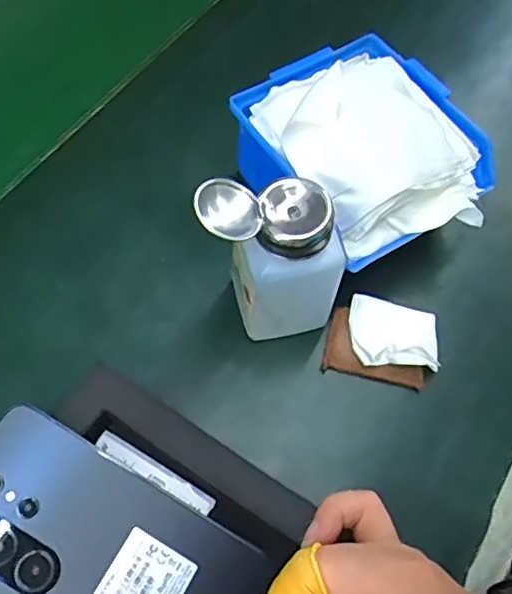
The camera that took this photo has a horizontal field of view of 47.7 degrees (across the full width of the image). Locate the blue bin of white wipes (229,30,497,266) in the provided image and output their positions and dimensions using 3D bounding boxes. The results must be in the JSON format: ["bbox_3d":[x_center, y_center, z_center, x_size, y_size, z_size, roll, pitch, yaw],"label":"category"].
[{"bbox_3d":[0.069,-0.089,0.383,0.138,0.069,0.142,-27,64,-14],"label":"blue bin of white wipes"}]

